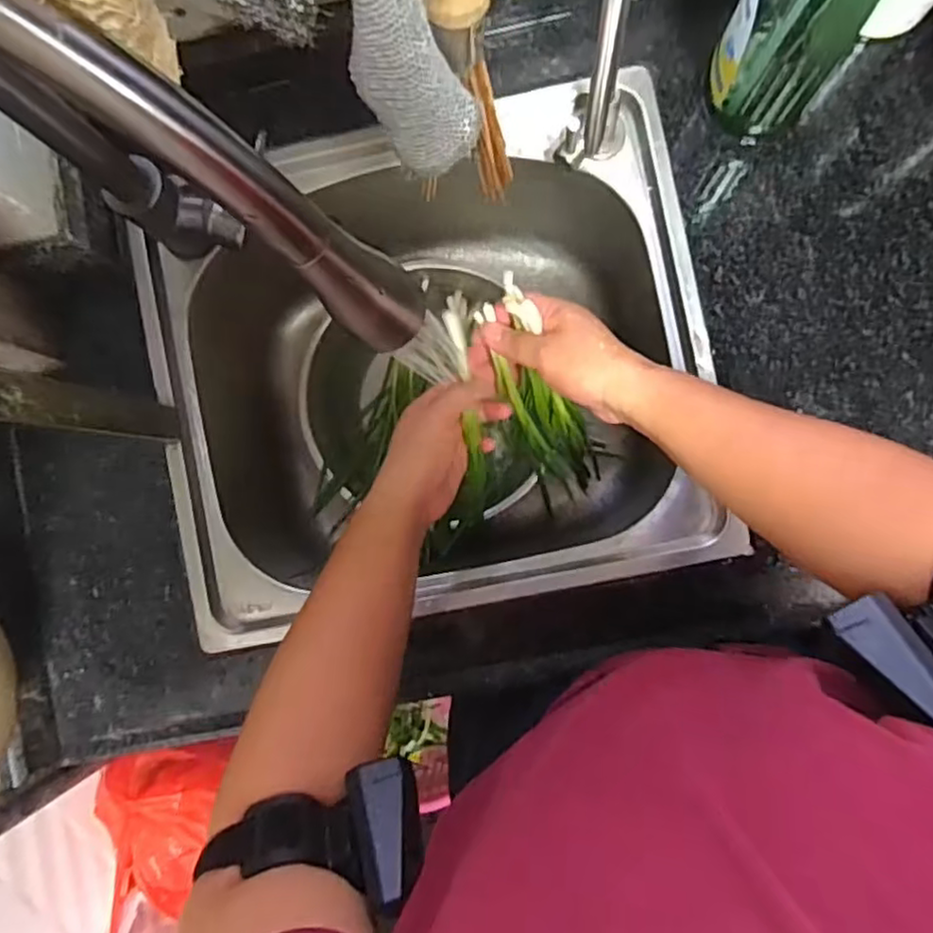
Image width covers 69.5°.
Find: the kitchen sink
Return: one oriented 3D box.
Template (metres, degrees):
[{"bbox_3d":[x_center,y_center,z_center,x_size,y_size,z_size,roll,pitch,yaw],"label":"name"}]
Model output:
[{"bbox_3d":[-0.034,-0.075,0.650,0.468,0.195,0.392,-11,87,4],"label":"kitchen sink"}]

